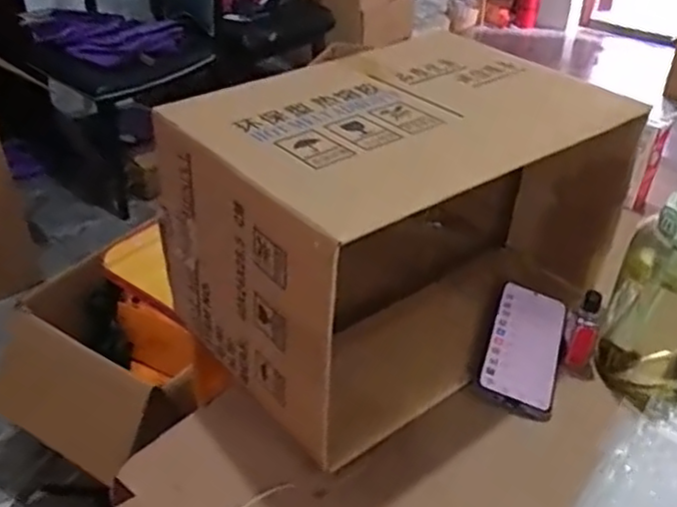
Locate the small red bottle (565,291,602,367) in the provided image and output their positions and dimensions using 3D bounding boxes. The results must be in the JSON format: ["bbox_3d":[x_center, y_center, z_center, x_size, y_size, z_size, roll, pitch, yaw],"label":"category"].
[{"bbox_3d":[0.250,0.079,0.699,0.027,0.084,0.032,14,38,18],"label":"small red bottle"}]

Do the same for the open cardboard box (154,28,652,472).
[{"bbox_3d":[0.054,-0.040,0.740,0.434,0.259,0.296,-26,43,-31],"label":"open cardboard box"}]

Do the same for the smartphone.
[{"bbox_3d":[0.194,0.097,0.715,0.077,0.006,0.166,21,44,11],"label":"smartphone"}]

